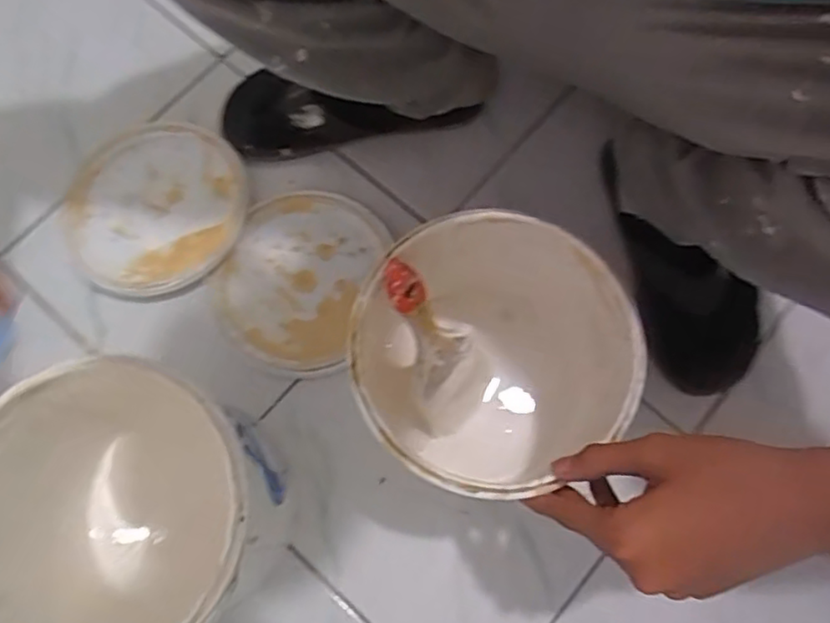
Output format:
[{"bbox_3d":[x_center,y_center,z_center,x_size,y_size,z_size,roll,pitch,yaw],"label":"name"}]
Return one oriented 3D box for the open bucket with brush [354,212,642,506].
[{"bbox_3d":[0.046,0.041,0.471,0.174,0.175,0.171,0,74,0],"label":"open bucket with brush"}]

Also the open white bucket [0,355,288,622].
[{"bbox_3d":[-0.199,0.157,0.450,0.190,0.191,0.212,13,74,3],"label":"open white bucket"}]

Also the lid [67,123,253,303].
[{"bbox_3d":[-0.250,-0.104,0.621,0.170,0.014,0.182,0,74,0],"label":"lid"}]

